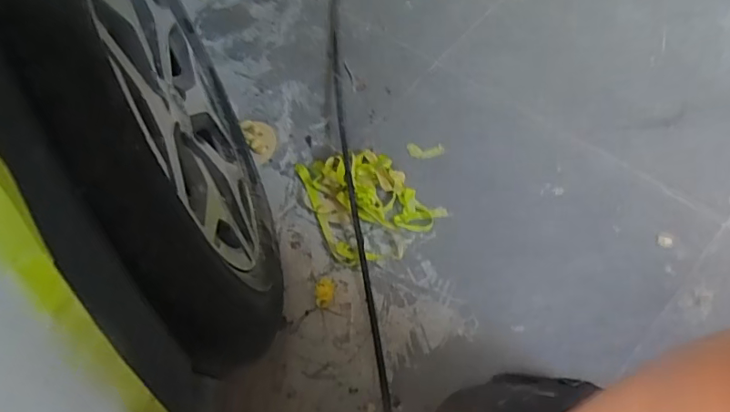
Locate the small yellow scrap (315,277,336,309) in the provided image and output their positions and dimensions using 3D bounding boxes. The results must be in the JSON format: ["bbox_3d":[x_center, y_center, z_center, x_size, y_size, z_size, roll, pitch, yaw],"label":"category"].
[{"bbox_3d":[-0.065,0.141,0.865,0.030,0.025,0.049,-3,60,8],"label":"small yellow scrap"}]

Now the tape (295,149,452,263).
[{"bbox_3d":[-0.013,-0.018,0.939,0.182,0.038,0.253,-38,61,-13],"label":"tape"}]

